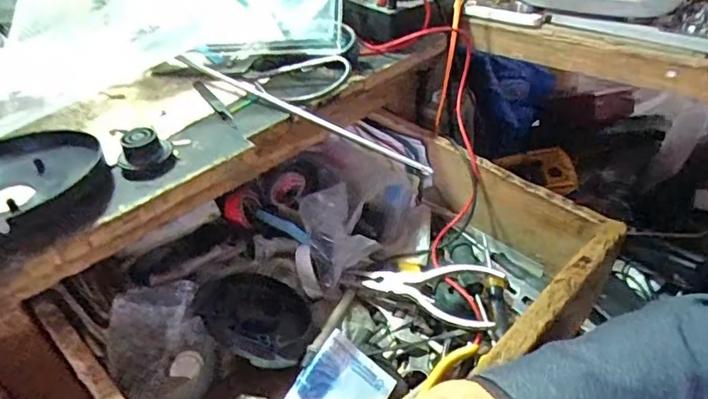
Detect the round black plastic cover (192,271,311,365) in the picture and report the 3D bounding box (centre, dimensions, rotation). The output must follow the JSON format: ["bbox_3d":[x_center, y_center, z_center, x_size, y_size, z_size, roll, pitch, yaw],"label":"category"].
[{"bbox_3d":[-0.086,0.096,0.454,0.095,0.014,0.095,15,31,-9],"label":"round black plastic cover"}]

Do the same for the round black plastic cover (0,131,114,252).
[{"bbox_3d":[-0.250,-0.006,0.376,0.147,0.017,0.123,-8,37,-7],"label":"round black plastic cover"}]

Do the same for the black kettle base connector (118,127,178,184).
[{"bbox_3d":[-0.155,-0.034,0.397,0.039,0.026,0.039,-18,39,-19],"label":"black kettle base connector"}]

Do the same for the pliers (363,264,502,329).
[{"bbox_3d":[0.069,0.078,0.486,0.121,0.012,0.057,9,60,26],"label":"pliers"}]

